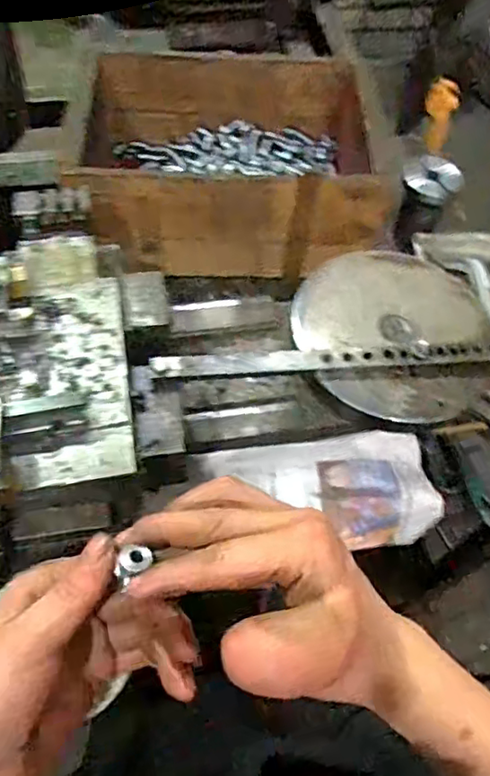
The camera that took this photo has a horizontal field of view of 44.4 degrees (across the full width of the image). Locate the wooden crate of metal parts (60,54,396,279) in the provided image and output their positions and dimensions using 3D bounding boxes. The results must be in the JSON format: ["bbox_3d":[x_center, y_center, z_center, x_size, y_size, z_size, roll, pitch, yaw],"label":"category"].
[{"bbox_3d":[-0.019,-0.284,0.748,0.334,0.136,0.259,0,58,-4],"label":"wooden crate of metal parts"}]

